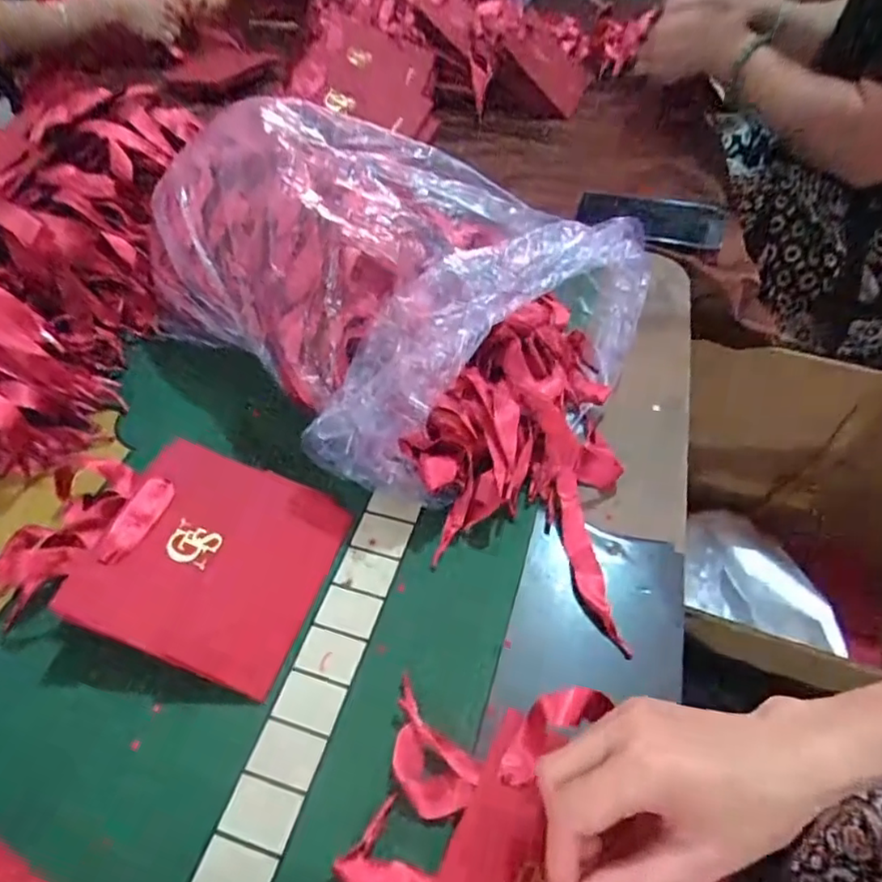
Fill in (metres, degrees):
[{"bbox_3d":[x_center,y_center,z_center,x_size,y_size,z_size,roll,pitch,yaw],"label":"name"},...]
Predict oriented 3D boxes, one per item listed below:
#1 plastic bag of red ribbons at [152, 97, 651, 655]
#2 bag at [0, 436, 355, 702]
[{"bbox_3d":[-0.037,-0.109,0.502,0.430,0.170,0.257,23,53,19],"label":"plastic bag of red ribbons"},{"bbox_3d":[-0.184,0.069,0.424,0.201,0.053,0.141,12,51,10],"label":"bag"}]

